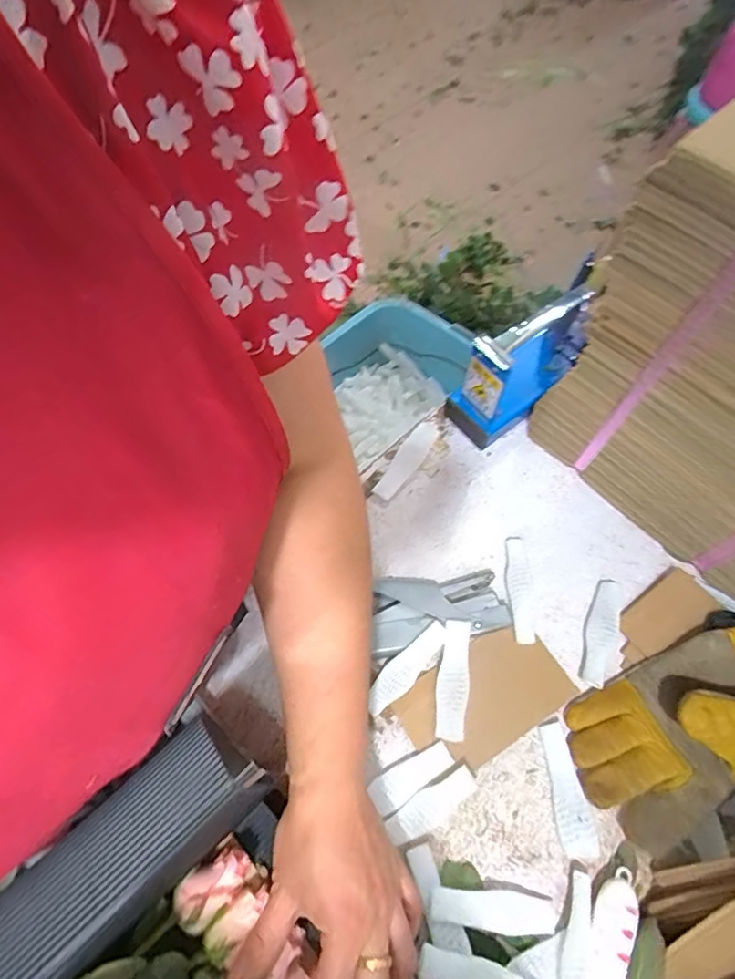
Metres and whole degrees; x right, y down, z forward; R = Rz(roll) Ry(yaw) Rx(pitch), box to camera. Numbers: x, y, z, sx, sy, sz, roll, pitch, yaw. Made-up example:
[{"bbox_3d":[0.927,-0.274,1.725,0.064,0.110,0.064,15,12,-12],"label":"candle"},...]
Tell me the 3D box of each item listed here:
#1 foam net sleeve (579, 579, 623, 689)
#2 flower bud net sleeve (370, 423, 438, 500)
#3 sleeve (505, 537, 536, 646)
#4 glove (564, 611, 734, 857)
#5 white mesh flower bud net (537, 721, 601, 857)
[{"bbox_3d":[0.203,0.123,0.460,0.027,0.009,0.093,14,67,9],"label":"foam net sleeve"},{"bbox_3d":[0.039,-0.029,0.534,0.025,0.009,0.092,30,70,15],"label":"flower bud net sleeve"},{"bbox_3d":[0.137,0.088,0.474,0.027,0.016,0.093,4,66,5],"label":"sleeve"},{"bbox_3d":[0.256,0.166,0.404,0.213,0.061,0.102,-32,68,-11],"label":"glove"},{"bbox_3d":[0.153,0.228,0.407,0.026,0.011,0.091,-7,65,0],"label":"white mesh flower bud net"}]

